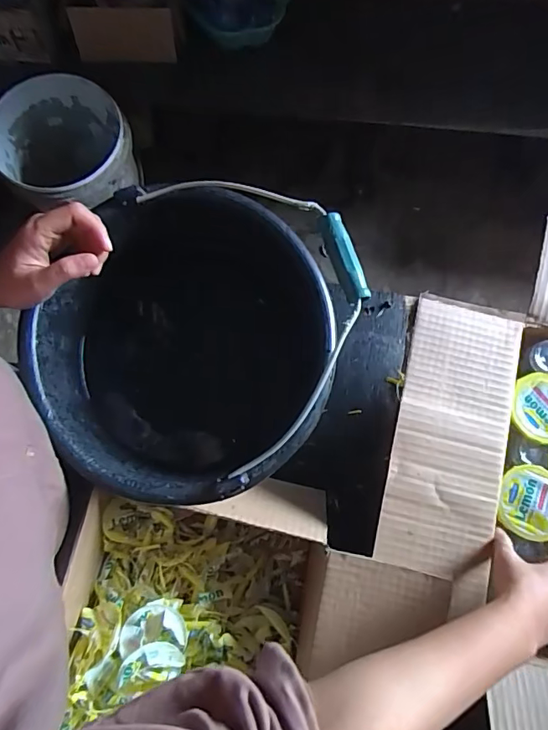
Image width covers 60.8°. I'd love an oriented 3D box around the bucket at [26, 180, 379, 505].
[{"bbox_3d":[-0.088,-0.005,0.518,0.279,0.315,0.269,0,79,0],"label":"bucket"}]

